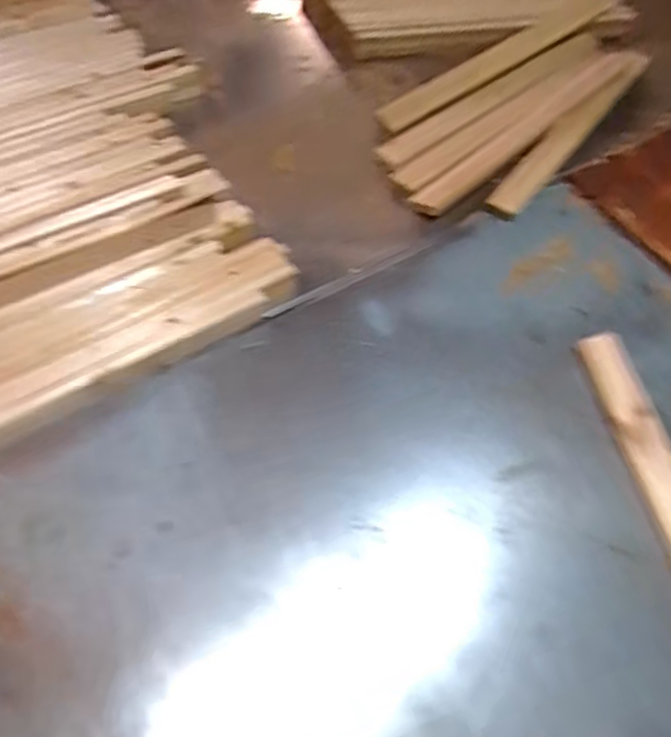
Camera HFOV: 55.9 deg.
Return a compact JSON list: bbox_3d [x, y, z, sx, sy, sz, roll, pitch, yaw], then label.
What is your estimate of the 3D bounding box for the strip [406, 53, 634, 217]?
[{"bbox_3d":[0.265,-0.333,0.868,0.468,0.021,0.048,-38,70,-25],"label":"strip"}]

